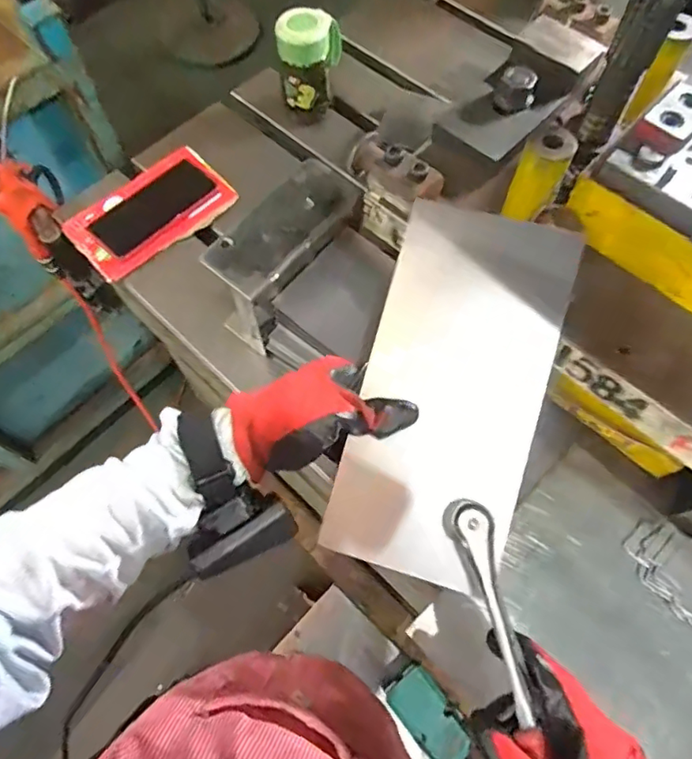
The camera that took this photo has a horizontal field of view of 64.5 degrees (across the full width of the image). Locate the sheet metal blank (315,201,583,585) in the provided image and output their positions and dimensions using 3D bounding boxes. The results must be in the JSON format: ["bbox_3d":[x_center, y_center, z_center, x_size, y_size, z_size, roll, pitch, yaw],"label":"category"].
[{"bbox_3d":[0.074,0.008,0.378,0.116,0.008,0.251,16,85,10],"label":"sheet metal blank"}]

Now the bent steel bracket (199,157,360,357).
[{"bbox_3d":[-0.063,-0.123,0.595,0.076,0.140,0.179,37,70,16],"label":"bent steel bracket"}]

